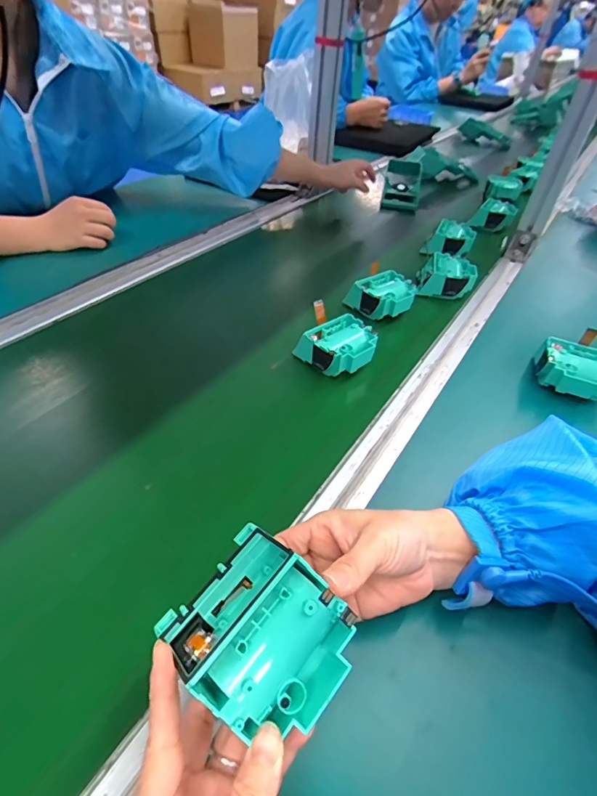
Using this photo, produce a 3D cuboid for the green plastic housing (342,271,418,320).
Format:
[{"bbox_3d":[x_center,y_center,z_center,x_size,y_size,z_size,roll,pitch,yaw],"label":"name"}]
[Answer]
[{"bbox_3d":[0.118,-0.139,0.585,0.078,0.039,0.066,-19,50,-25],"label":"green plastic housing"}]

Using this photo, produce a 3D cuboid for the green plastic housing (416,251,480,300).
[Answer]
[{"bbox_3d":[0.226,-0.185,0.646,0.078,0.042,0.074,12,44,4],"label":"green plastic housing"}]

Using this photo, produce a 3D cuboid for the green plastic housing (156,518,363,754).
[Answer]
[{"bbox_3d":[-0.018,0.121,0.218,0.075,0.047,0.083,-38,93,-23],"label":"green plastic housing"}]

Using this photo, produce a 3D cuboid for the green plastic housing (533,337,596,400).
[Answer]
[{"bbox_3d":[0.313,-0.033,0.480,0.081,0.035,0.060,22,46,15],"label":"green plastic housing"}]

